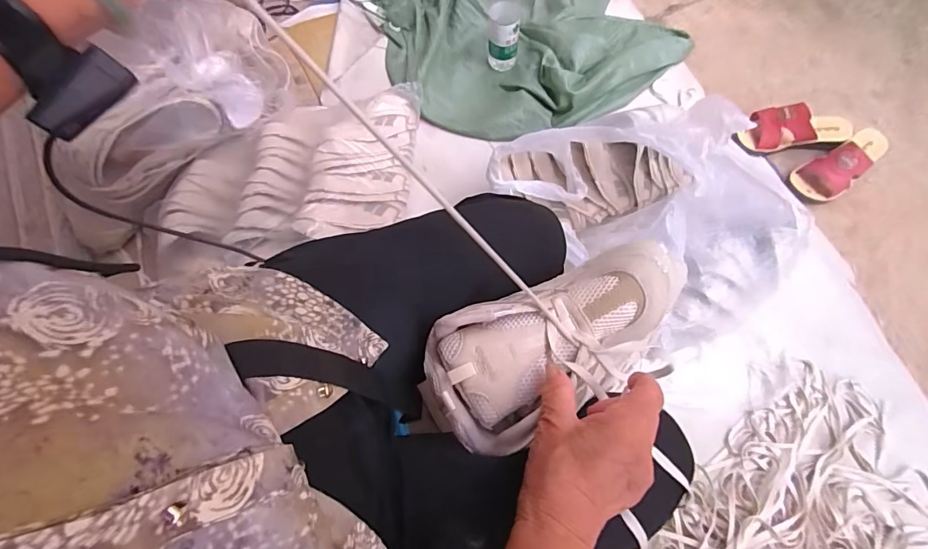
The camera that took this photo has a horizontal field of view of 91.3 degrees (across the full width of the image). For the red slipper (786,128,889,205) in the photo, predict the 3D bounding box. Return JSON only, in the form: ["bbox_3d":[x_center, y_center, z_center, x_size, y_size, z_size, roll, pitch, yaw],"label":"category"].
[{"bbox_3d":[0.757,-0.221,0.895,0.215,0.075,0.087,-30,73,-9],"label":"red slipper"}]

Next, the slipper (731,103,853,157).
[{"bbox_3d":[0.673,-0.293,0.923,0.226,0.064,0.078,-9,71,-2],"label":"slipper"}]

